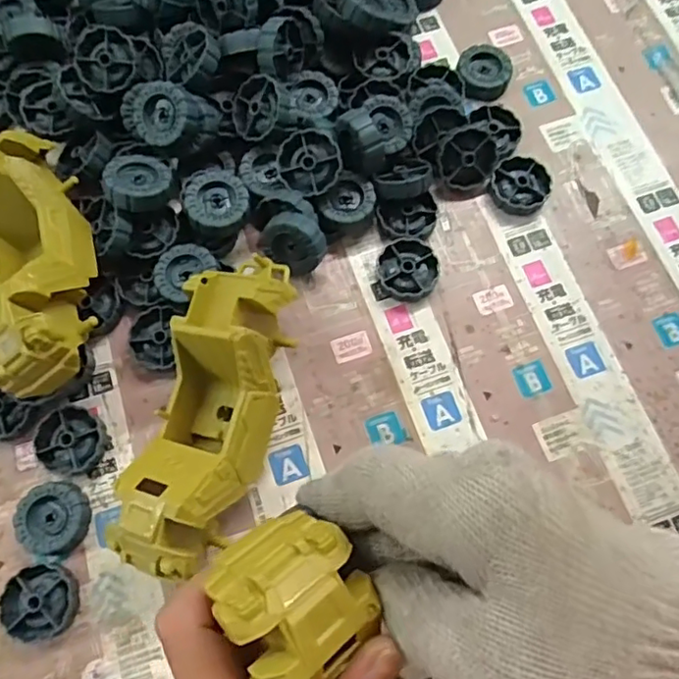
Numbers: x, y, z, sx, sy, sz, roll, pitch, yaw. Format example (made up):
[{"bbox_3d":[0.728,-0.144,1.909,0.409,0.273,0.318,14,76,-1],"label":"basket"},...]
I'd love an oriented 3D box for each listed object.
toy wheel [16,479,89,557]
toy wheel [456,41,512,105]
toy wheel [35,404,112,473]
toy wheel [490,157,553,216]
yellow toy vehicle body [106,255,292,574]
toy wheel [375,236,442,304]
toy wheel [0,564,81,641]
[{"bbox_3d":[-0.160,0.100,0.339,0.039,0.013,0.037,-1,72,2],"label":"toy wheel"},{"bbox_3d":[0.103,-0.190,0.431,0.042,0.014,0.044,-1,72,2],"label":"toy wheel"},{"bbox_3d":[-0.155,0.059,0.351,0.040,0.013,0.037,-1,72,2],"label":"toy wheel"},{"bbox_3d":[0.119,-0.101,0.400,0.037,0.012,0.038,-1,72,2],"label":"toy wheel"},{"bbox_3d":[-0.066,0.037,0.329,0.060,0.067,0.168,12,73,6],"label":"yellow toy vehicle body"},{"bbox_3d":[0.044,-0.044,0.382,0.038,0.013,0.041,-1,72,2],"label":"toy wheel"},{"bbox_3d":[-0.161,0.142,0.327,0.039,0.012,0.036,-1,72,2],"label":"toy wheel"}]

